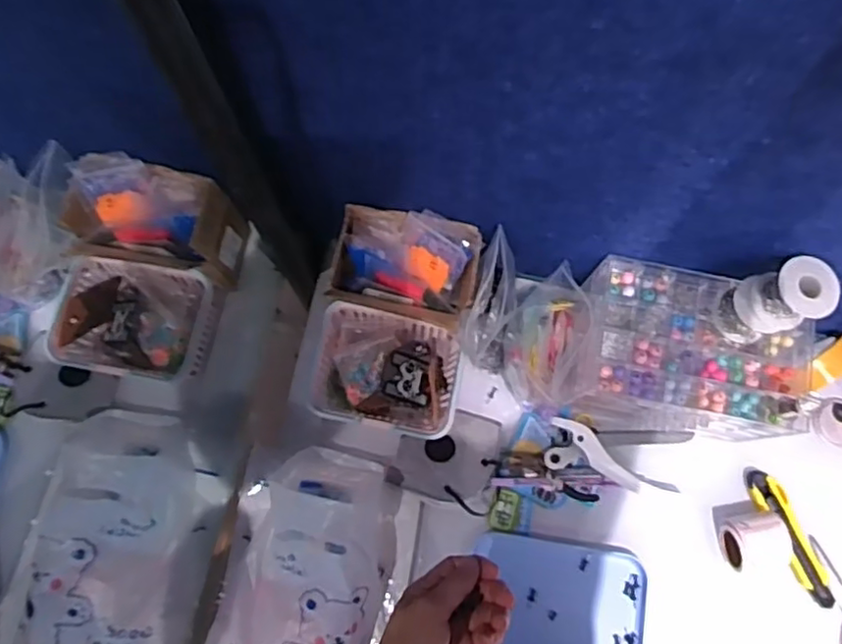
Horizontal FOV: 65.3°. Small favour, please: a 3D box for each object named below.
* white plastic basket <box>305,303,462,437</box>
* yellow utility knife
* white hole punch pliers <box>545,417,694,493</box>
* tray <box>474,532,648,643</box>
[{"bbox_3d":[-0.038,0.055,0.723,0.162,0.067,0.127,11,76,1],"label":"white plastic basket"},{"bbox_3d":[0.412,0.239,0.732,0.039,0.019,0.152,-22,78,-7],"label":"yellow utility knife"},{"bbox_3d":[0.219,0.150,0.737,0.158,0.034,0.065,6,76,0],"label":"white hole punch pliers"},{"bbox_3d":[0.152,0.316,0.709,0.177,0.016,0.151,7,76,0],"label":"tray"}]

